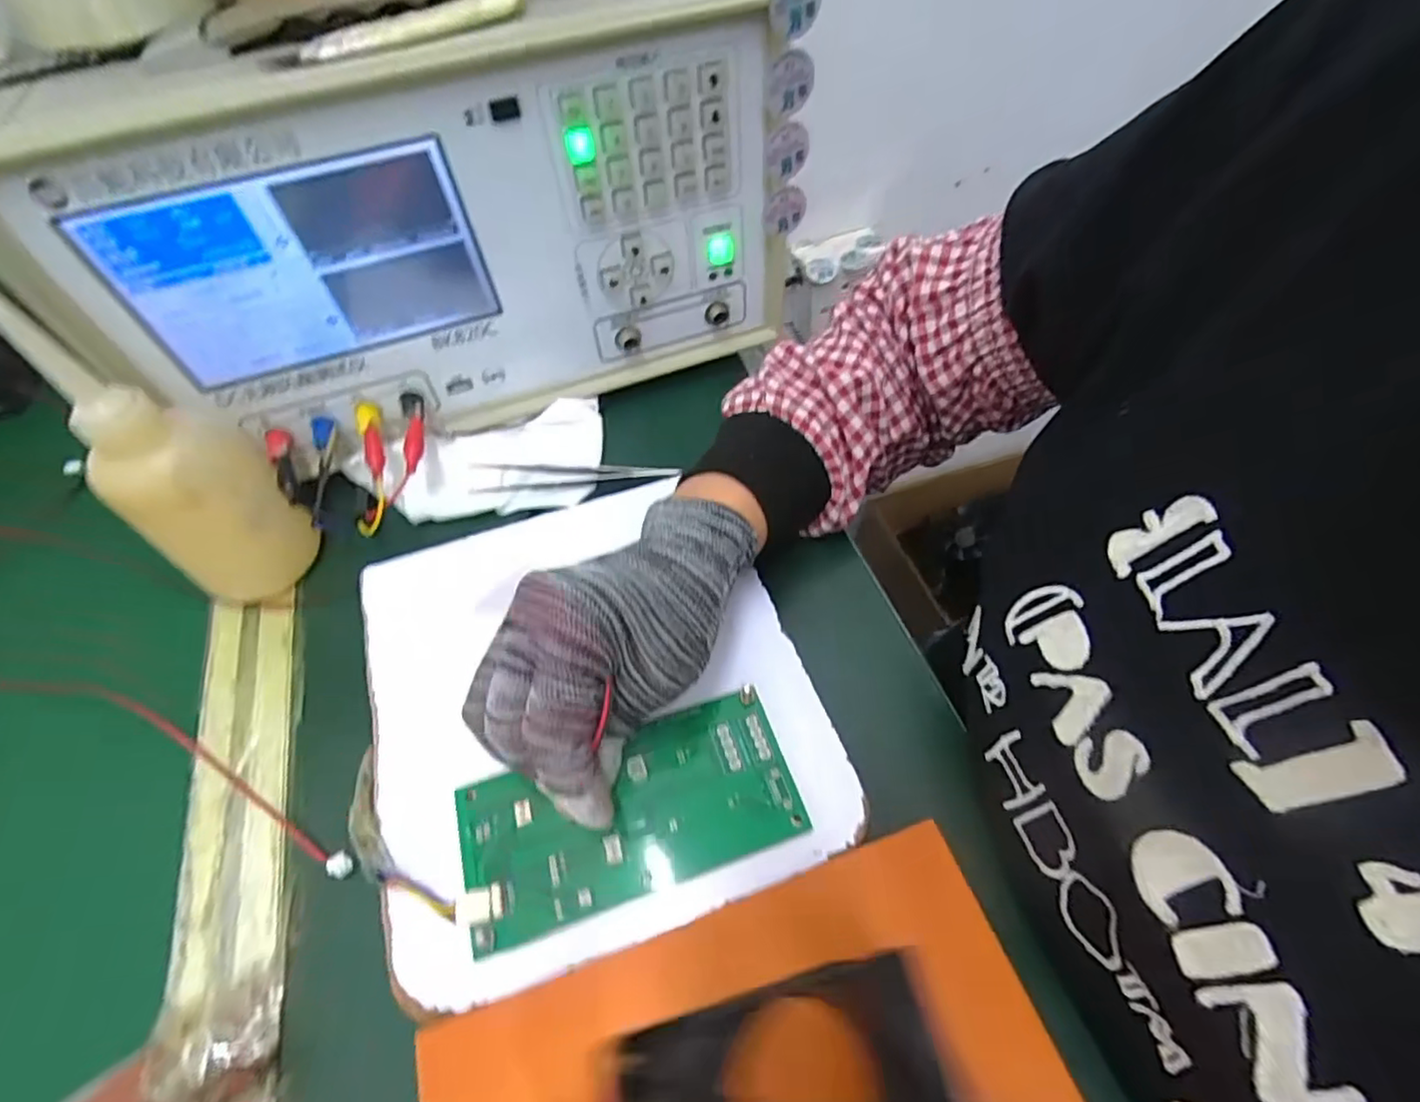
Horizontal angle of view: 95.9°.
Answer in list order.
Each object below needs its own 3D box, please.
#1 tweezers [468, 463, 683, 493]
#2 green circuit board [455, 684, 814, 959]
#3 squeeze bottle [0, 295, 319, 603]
[{"bbox_3d":[-0.079,-0.043,0.375,0.121,0.008,0.019,0,55,3],"label":"tweezers"},{"bbox_3d":[-0.033,0.105,0.261,0.134,0.009,0.064,-18,56,-10],"label":"green circuit board"},{"bbox_3d":[-0.260,-0.040,0.309,0.071,0.150,0.064,36,66,25],"label":"squeeze bottle"}]

